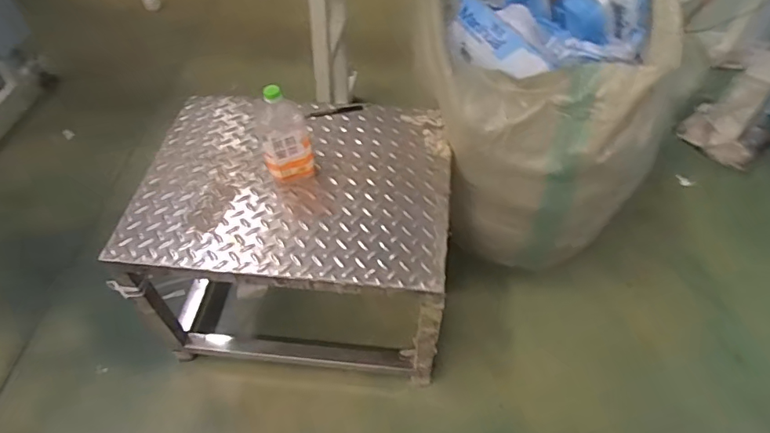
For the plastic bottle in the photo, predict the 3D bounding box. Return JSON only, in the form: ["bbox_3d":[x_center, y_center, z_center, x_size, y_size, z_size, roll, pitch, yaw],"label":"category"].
[{"bbox_3d":[-0.201,-0.165,1.007,0.095,0.205,0.077,-14,53,-7],"label":"plastic bottle"}]

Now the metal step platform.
[{"bbox_3d":[-0.183,0.056,1.252,0.649,0.484,0.494,3,53,6],"label":"metal step platform"}]

